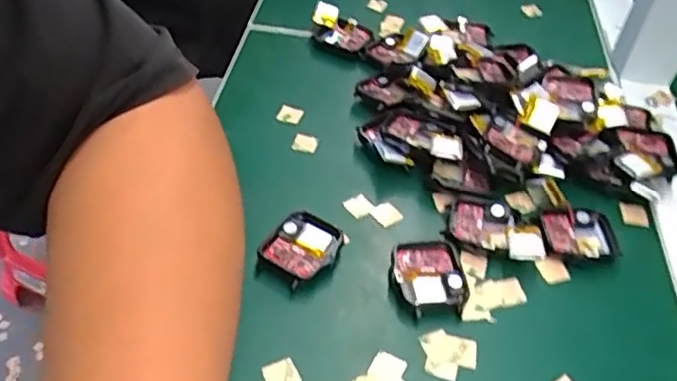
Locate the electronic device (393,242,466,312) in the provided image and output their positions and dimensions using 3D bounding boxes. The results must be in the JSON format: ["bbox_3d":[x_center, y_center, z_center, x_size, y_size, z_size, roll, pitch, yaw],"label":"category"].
[{"bbox_3d":[0.049,0.047,0.352,0.037,0.011,0.044,0,44,-5],"label":"electronic device"}]

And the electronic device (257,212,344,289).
[{"bbox_3d":[-0.021,0.033,0.362,0.036,0.012,0.043,30,50,24],"label":"electronic device"}]

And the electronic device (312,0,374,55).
[{"bbox_3d":[0.001,-0.129,0.524,0.065,0.023,0.032,36,52,28],"label":"electronic device"}]

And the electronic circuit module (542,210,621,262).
[{"bbox_3d":[0.142,0.026,0.378,0.041,0.010,0.036,6,44,2],"label":"electronic circuit module"}]

